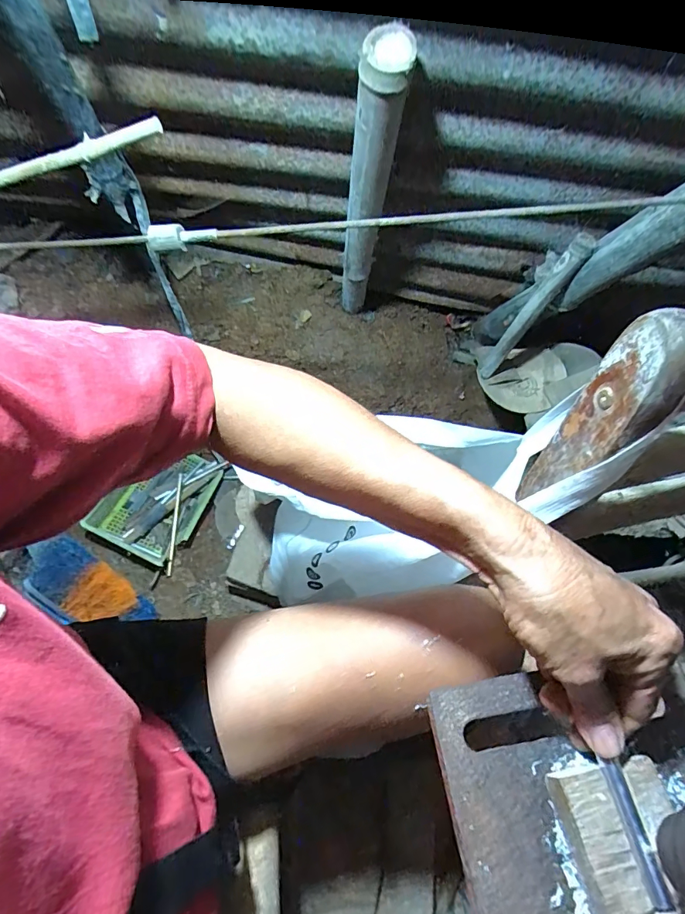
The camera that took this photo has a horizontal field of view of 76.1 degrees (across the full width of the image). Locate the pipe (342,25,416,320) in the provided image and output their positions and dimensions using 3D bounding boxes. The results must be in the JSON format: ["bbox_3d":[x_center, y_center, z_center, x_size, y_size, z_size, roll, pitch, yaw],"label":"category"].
[{"bbox_3d":[0.032,-0.335,0.615,0.053,0.497,0.061,-2,82,-3],"label":"pipe"}]

